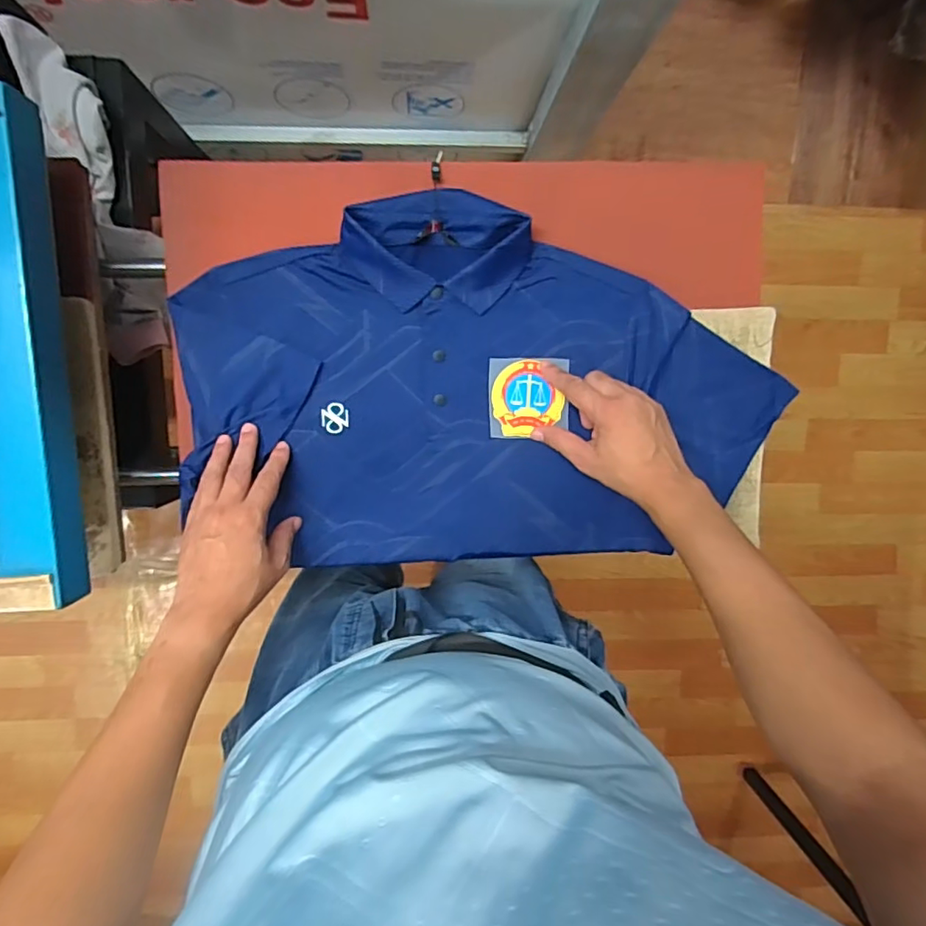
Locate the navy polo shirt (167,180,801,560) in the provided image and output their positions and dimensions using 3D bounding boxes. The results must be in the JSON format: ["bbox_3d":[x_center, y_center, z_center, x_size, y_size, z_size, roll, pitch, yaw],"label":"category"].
[{"bbox_3d":[0.023,-0.074,0.569,0.584,0.033,0.353,-2,95,-3],"label":"navy polo shirt"}]

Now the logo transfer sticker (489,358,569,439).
[{"bbox_3d":[0.068,-0.066,0.579,0.080,0.004,0.081,0,96,-1],"label":"logo transfer sticker"}]

